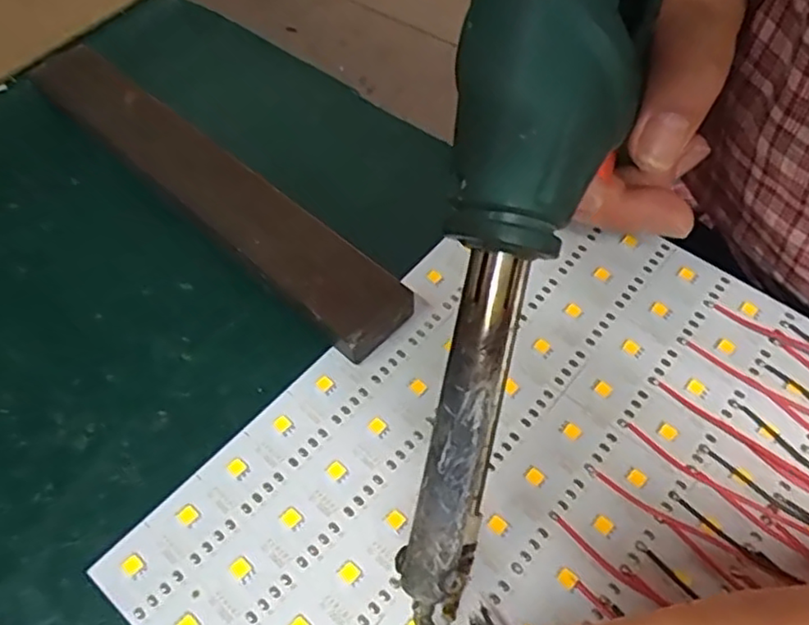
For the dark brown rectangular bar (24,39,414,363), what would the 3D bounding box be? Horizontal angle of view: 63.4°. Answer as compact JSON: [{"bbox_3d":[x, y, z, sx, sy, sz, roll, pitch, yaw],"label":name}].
[{"bbox_3d":[-0.080,-0.052,0.261,0.201,0.019,0.031,37,67,23],"label":"dark brown rectangular bar"}]

